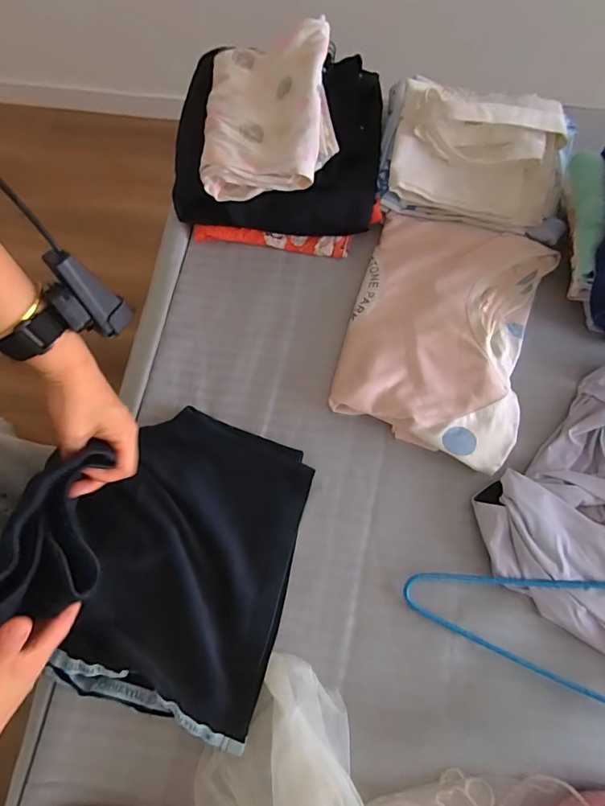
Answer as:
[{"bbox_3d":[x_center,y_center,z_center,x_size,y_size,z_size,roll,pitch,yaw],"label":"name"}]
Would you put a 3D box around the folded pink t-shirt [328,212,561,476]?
[{"bbox_3d":[0.169,-0.090,0.550,0.212,0.051,0.296,15,72,6],"label":"folded pink t-shirt"}]

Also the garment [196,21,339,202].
[{"bbox_3d":[-0.043,-0.380,0.583,0.168,0.075,0.215,1,71,3],"label":"garment"}]

